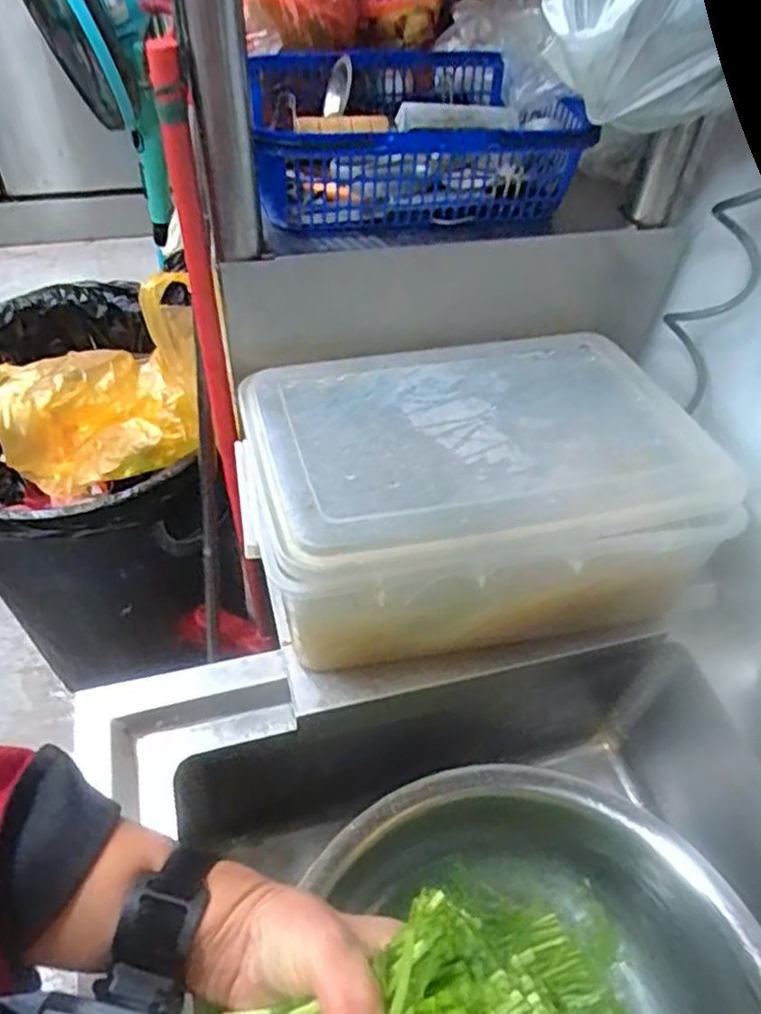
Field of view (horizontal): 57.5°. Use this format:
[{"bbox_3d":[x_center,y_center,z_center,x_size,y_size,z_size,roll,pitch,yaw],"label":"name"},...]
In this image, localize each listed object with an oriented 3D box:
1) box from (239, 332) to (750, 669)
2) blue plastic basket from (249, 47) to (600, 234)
[{"bbox_3d":[0.089,-0.034,0.702,0.438,0.144,0.309,-6,50,-10],"label":"box"},{"bbox_3d":[0.013,-0.408,0.748,0.299,0.090,0.281,-6,50,-10],"label":"blue plastic basket"}]

